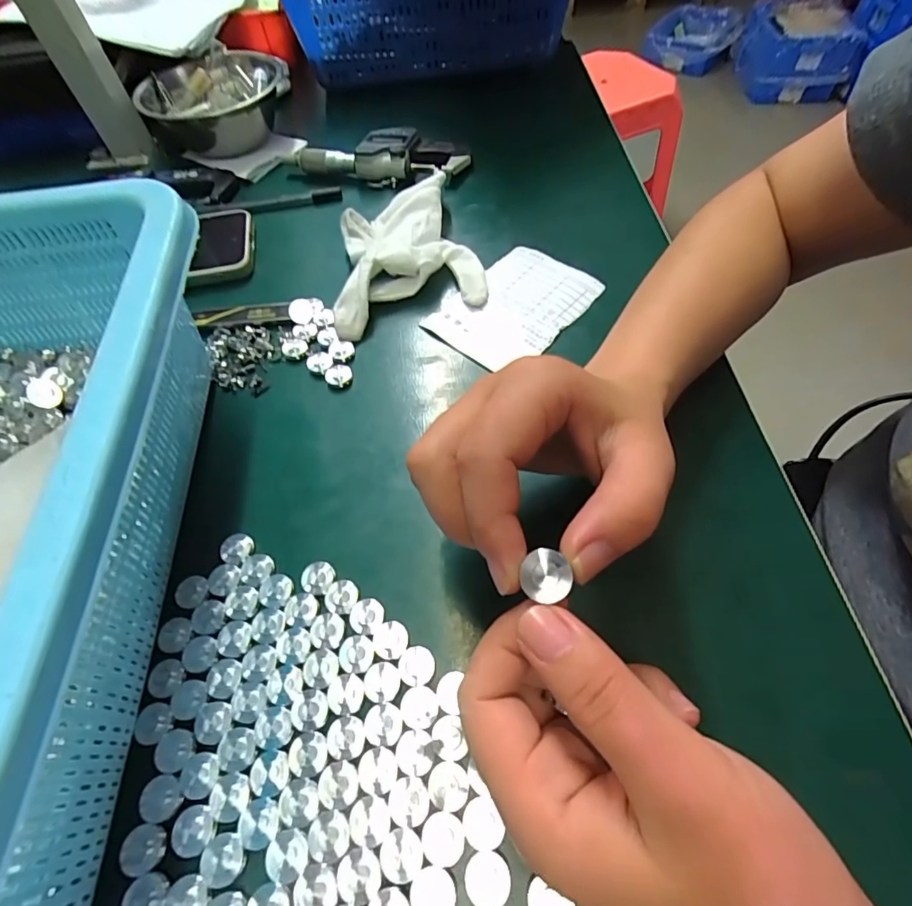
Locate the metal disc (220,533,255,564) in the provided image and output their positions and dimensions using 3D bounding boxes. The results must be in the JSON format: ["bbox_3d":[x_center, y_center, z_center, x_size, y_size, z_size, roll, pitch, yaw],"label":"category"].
[{"bbox_3d":[-0.108,0.047,0.232,0.014,0.005,0.015,-1,58,2],"label":"metal disc"}]

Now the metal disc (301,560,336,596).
[{"bbox_3d":[-0.065,0.059,0.222,0.014,0.004,0.015,-1,58,2],"label":"metal disc"}]

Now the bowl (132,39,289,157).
[{"bbox_3d":[-0.213,-0.319,0.425,0.129,0.048,0.126,-18,59,-8],"label":"bowl"}]

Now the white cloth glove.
[{"bbox_3d":[-0.040,-0.139,0.324,0.102,0.033,0.112,-15,59,-6],"label":"white cloth glove"}]

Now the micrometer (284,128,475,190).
[{"bbox_3d":[-0.066,-0.244,0.387,0.150,0.025,0.046,4,59,6],"label":"micrometer"}]

